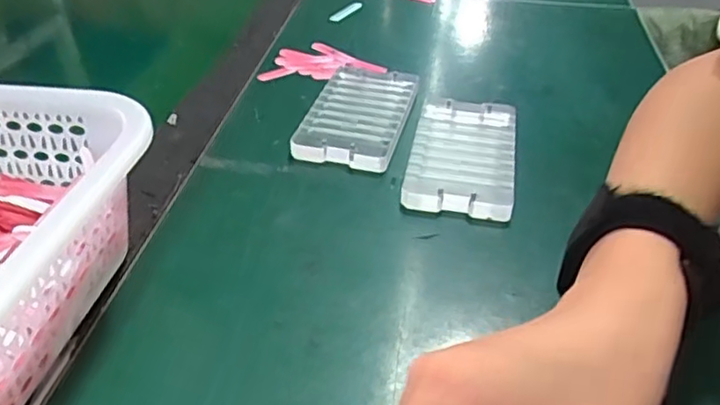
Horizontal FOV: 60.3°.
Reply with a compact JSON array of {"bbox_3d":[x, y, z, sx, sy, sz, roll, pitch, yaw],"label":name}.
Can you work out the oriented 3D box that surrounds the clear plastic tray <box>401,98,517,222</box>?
[{"bbox_3d":[0.069,-0.033,0.414,0.067,0.015,0.114,7,39,9],"label":"clear plastic tray"}]

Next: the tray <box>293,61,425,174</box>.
[{"bbox_3d":[0.001,-0.065,0.451,0.068,0.015,0.112,10,40,13],"label":"tray"}]

